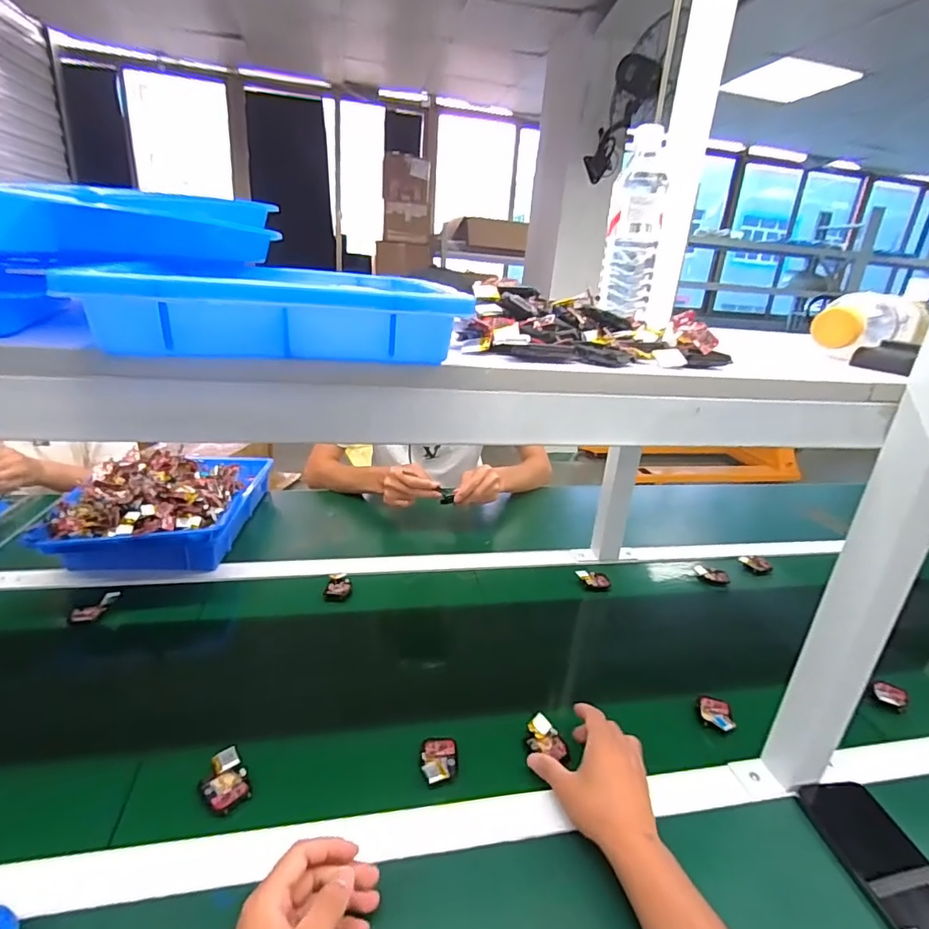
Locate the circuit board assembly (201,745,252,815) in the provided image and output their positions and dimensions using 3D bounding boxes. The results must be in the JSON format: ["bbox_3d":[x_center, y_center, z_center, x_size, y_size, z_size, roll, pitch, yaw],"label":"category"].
[{"bbox_3d":[-0.228,0.302,0.491,0.038,0.013,0.055,-16,29,-42],"label":"circuit board assembly"}]

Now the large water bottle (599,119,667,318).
[{"bbox_3d":[0.203,-0.283,0.612,0.064,0.201,0.061,10,22,15],"label":"large water bottle"}]

